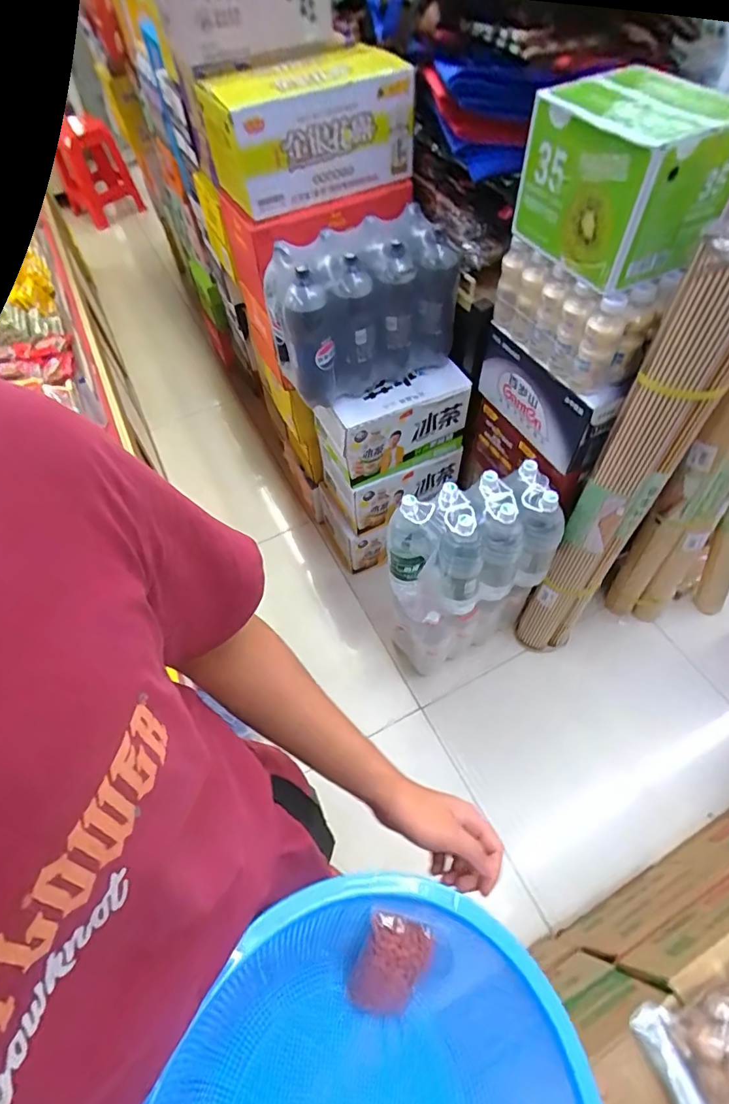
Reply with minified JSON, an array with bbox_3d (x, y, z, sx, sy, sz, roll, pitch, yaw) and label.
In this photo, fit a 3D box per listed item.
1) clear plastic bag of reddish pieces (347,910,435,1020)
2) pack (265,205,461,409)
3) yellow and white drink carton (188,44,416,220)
[{"bbox_3d":[0.024,0.374,0.454,0.061,0.025,0.099,20,94,9],"label":"clear plastic bag of reddish pieces"},{"bbox_3d":[0.004,-0.556,1.175,0.430,0.326,0.189,-16,58,-7],"label":"pack"},{"bbox_3d":[-0.107,-0.908,1.072,0.429,0.199,0.260,-21,59,-10],"label":"yellow and white drink carton"}]

